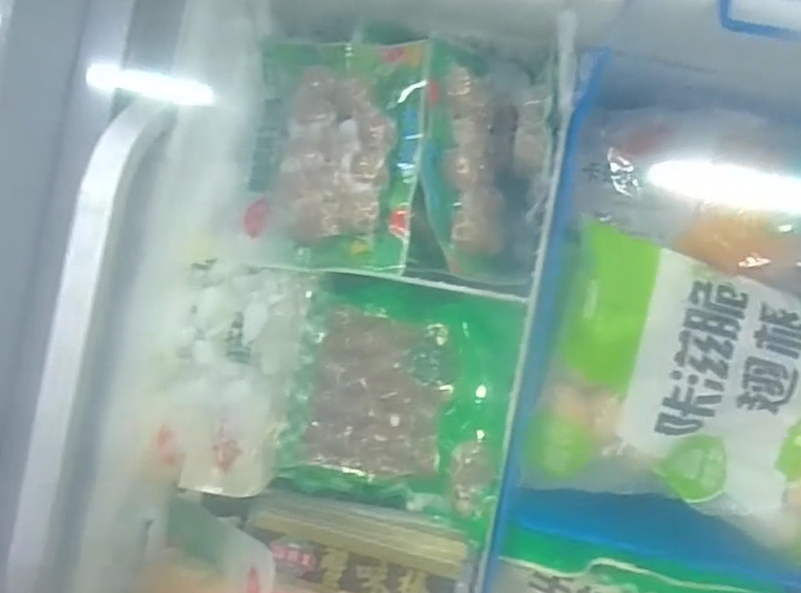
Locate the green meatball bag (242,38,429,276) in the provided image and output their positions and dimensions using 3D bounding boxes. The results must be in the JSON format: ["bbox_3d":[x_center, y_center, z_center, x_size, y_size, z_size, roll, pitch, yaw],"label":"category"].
[{"bbox_3d":[-0.053,-0.120,0.564,0.140,0.057,0.199,5,87,4],"label":"green meatball bag"}]

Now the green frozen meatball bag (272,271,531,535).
[{"bbox_3d":[0.001,0.083,0.569,0.175,0.056,0.184,10,88,4],"label":"green frozen meatball bag"}]

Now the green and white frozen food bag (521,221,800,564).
[{"bbox_3d":[0.241,0.077,0.543,0.243,0.057,0.207,15,88,4],"label":"green and white frozen food bag"}]

